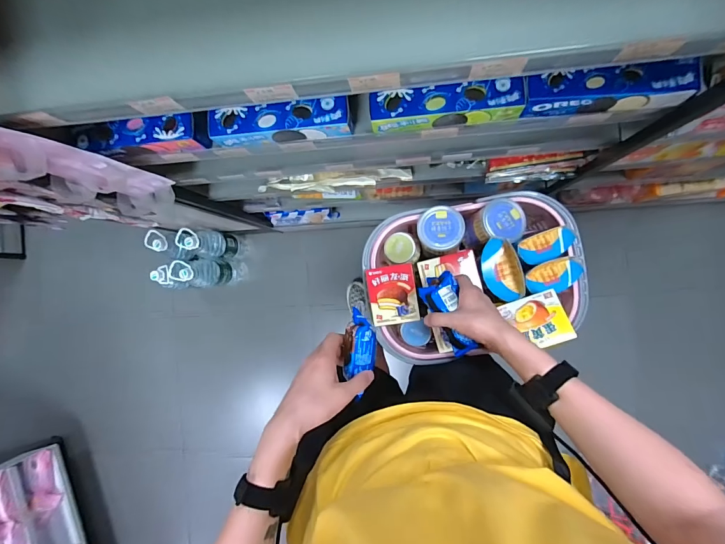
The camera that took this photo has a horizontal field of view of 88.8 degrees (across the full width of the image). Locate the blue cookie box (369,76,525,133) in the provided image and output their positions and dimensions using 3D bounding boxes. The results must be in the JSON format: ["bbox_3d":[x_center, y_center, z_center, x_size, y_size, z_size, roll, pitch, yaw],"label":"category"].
[{"bbox_3d":[0.120,-0.237,0.529,0.210,0.037,0.047,-3,90,7],"label":"blue cookie box"}]

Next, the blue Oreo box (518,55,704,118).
[{"bbox_3d":[0.330,-0.247,0.502,0.207,0.045,0.047,-3,90,7],"label":"blue Oreo box"}]

